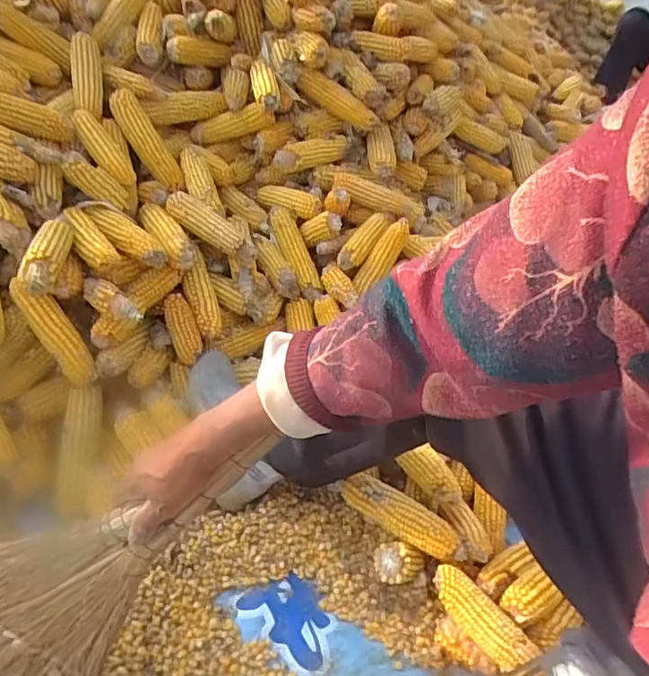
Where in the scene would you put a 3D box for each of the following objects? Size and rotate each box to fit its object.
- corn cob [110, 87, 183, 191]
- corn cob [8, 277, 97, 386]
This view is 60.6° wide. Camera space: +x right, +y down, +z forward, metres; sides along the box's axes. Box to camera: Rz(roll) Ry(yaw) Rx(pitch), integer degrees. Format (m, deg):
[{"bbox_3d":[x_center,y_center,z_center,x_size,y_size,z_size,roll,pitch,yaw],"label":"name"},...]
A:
[{"bbox_3d":[-0.287,-0.311,0.888,0.048,0.170,0.049,-18,20,40],"label":"corn cob"},{"bbox_3d":[-0.343,-0.010,0.723,0.047,0.154,0.045,-16,22,38],"label":"corn cob"}]

